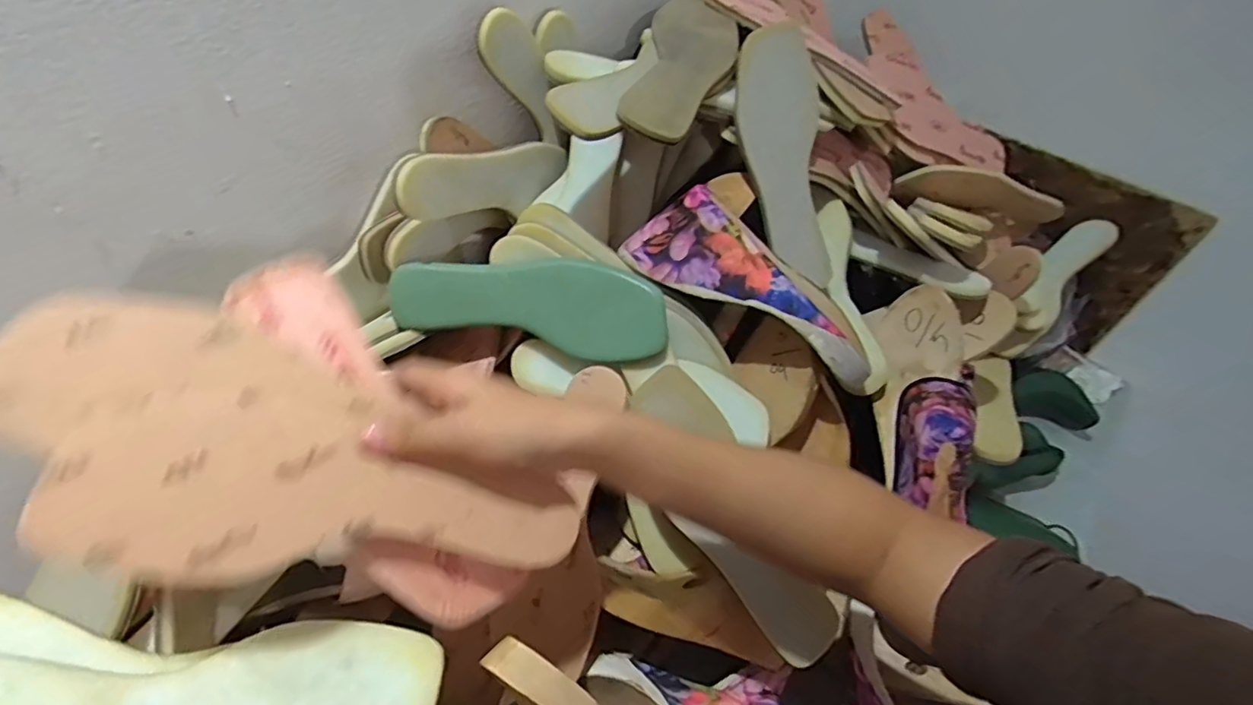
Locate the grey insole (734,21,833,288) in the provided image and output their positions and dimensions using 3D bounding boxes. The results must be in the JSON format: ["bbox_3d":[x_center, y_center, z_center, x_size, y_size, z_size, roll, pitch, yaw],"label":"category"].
[{"bbox_3d":[0.156,-0.183,0.562,0.096,0.231,0.024,-14,10,-20],"label":"grey insole"}]

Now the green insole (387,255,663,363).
[{"bbox_3d":[-0.082,-0.044,0.511,0.234,0.078,0.018,9,8,4],"label":"green insole"}]

